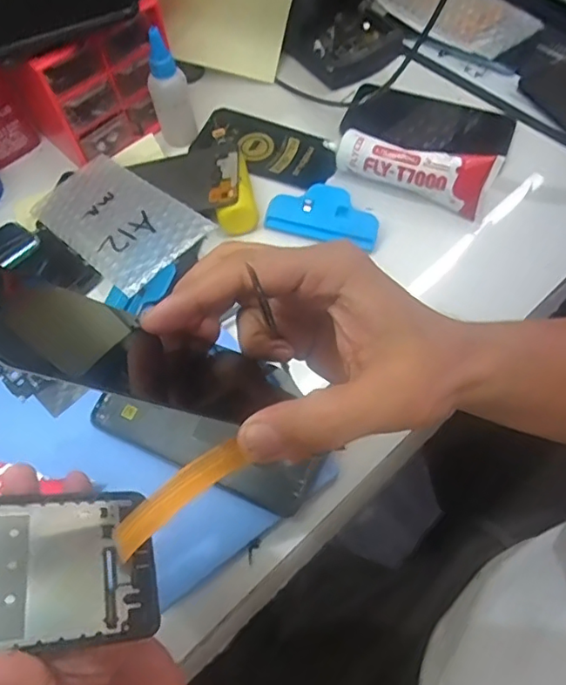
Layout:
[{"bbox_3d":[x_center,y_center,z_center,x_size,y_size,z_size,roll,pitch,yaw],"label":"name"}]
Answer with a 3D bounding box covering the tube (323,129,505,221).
[{"bbox_3d":[0.111,-0.159,0.504,0.149,0.052,0.028,20,38,13],"label":"tube"}]

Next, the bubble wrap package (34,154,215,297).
[{"bbox_3d":[-0.145,-0.109,0.483,0.089,0.009,0.181,-42,54,-17],"label":"bubble wrap package"}]

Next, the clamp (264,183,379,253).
[{"bbox_3d":[0.037,-0.113,0.503,0.098,0.028,0.046,15,65,11],"label":"clamp"}]

